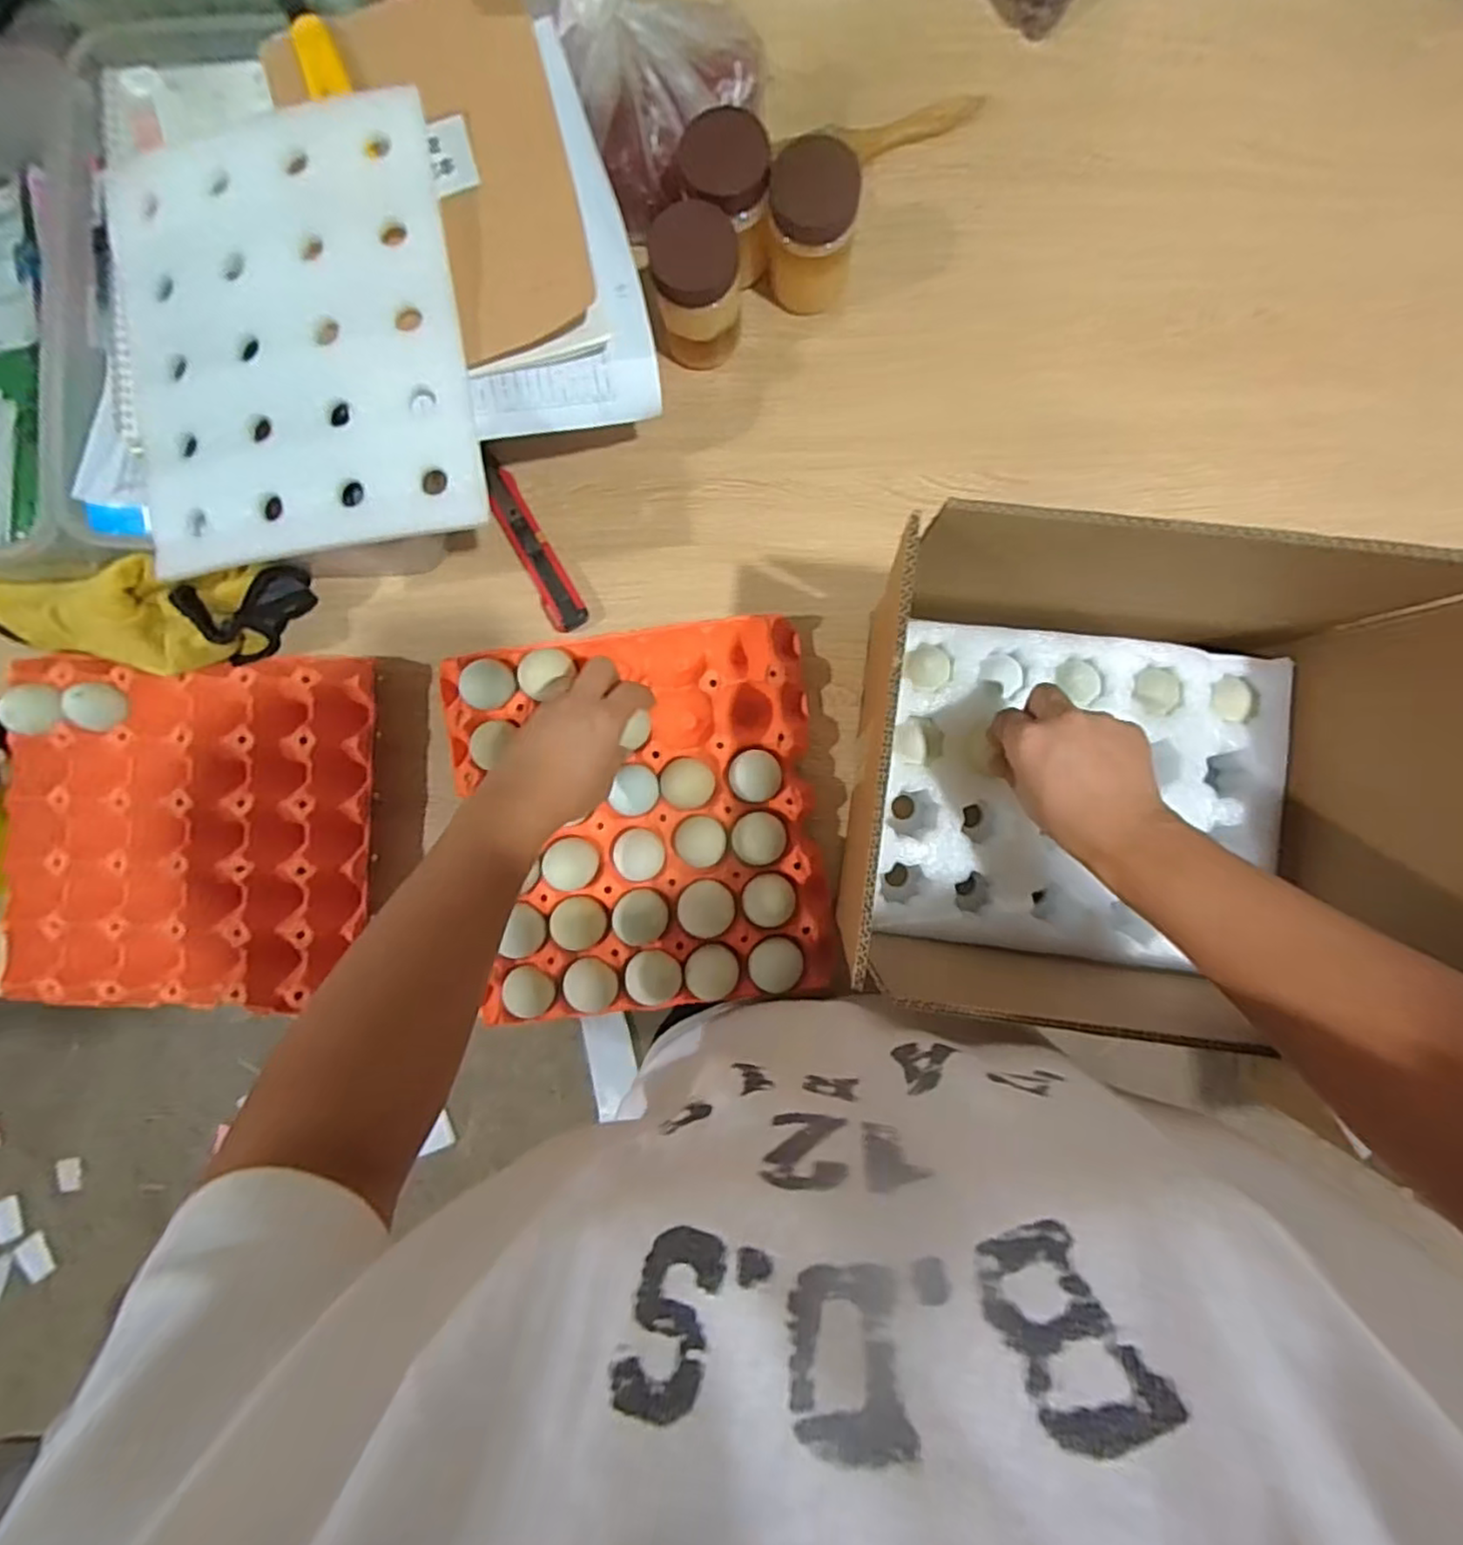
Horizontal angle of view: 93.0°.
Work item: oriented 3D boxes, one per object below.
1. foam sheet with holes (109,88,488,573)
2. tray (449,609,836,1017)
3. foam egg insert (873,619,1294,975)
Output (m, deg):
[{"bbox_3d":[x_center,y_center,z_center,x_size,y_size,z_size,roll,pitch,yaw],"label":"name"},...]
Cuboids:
[{"bbox_3d":[-0.286,-0.277,0.446,0.222,0.022,0.267,-9,90,3],"label":"foam sheet with holes"},{"bbox_3d":[-0.074,0.036,0.535,0.276,0.046,0.280,-7,90,3],"label":"tray"},{"bbox_3d":[0.235,0.014,0.495,0.261,0.068,0.218,7,91,3],"label":"foam egg insert"}]

